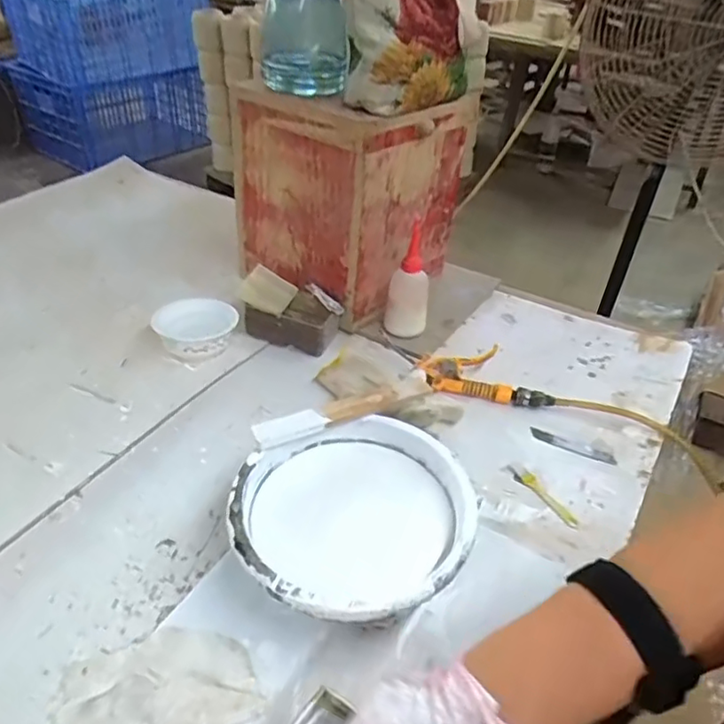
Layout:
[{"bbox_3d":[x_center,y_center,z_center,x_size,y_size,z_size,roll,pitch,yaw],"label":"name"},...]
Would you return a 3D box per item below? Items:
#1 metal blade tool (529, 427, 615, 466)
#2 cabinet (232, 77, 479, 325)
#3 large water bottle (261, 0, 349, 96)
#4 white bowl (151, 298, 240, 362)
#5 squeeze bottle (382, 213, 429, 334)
[{"bbox_3d":[0.257,0.104,0.744,0.105,0.006,0.018,22,42,23],"label":"metal blade tool"},{"bbox_3d":[-0.012,-0.264,0.942,0.266,0.294,0.247,-30,49,-35],"label":"cabinet"},{"bbox_3d":[-0.078,-0.471,0.814,0.110,0.174,0.123,-1,38,-5],"label":"large water bottle"},{"bbox_3d":[-0.231,-0.044,0.848,0.109,0.052,0.106,2,38,-1],"label":"white bowl"},{"bbox_3d":[0.068,-0.113,0.884,0.062,0.153,0.067,5,38,3],"label":"squeeze bottle"}]

